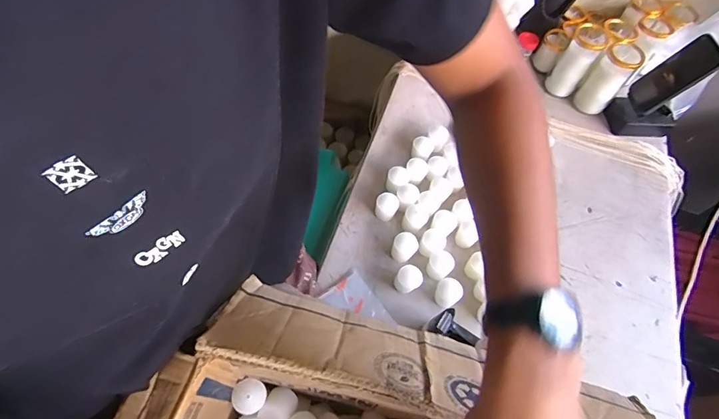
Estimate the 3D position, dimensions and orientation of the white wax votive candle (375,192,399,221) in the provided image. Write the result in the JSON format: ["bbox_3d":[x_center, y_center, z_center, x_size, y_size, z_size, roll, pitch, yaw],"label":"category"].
[{"bbox_3d":[0.047,-0.004,0.726,0.039,0.040,0.037,2,60,-3],"label":"white wax votive candle"}]

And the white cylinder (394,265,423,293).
[{"bbox_3d":[0.079,0.114,0.666,0.036,0.043,0.037,2,60,-3],"label":"white cylinder"}]

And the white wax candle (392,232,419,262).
[{"bbox_3d":[0.074,0.065,0.689,0.040,0.046,0.035,25,61,10],"label":"white wax candle"}]

